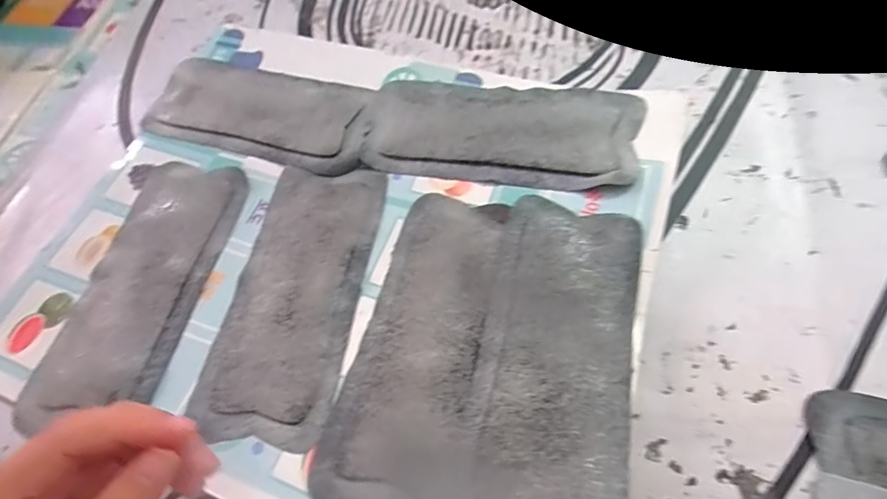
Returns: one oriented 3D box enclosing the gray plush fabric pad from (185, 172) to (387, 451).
[{"bbox_3d":[-0.109,0.028,0.352,0.094,0.011,0.215,7,63,8],"label":"gray plush fabric pad"}]

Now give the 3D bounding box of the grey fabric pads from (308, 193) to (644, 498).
[{"bbox_3d":[0.033,0.065,0.312,0.177,0.022,0.223,12,64,11],"label":"grey fabric pads"}]

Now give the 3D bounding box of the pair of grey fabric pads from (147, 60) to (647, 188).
[{"bbox_3d":[-0.056,-0.113,0.410,0.425,0.023,0.099,7,63,8],"label":"pair of grey fabric pads"}]

